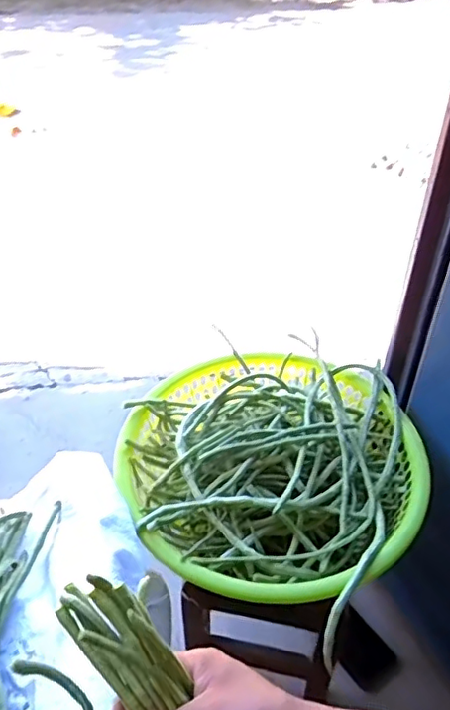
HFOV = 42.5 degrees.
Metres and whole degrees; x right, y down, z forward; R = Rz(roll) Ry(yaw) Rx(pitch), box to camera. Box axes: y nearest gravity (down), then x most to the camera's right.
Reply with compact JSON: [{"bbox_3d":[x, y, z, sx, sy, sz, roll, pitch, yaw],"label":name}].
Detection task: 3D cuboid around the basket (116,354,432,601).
[{"bbox_3d":[0.052,0.137,0.700,0.336,0.103,0.336,0,41,0],"label":"basket"}]

